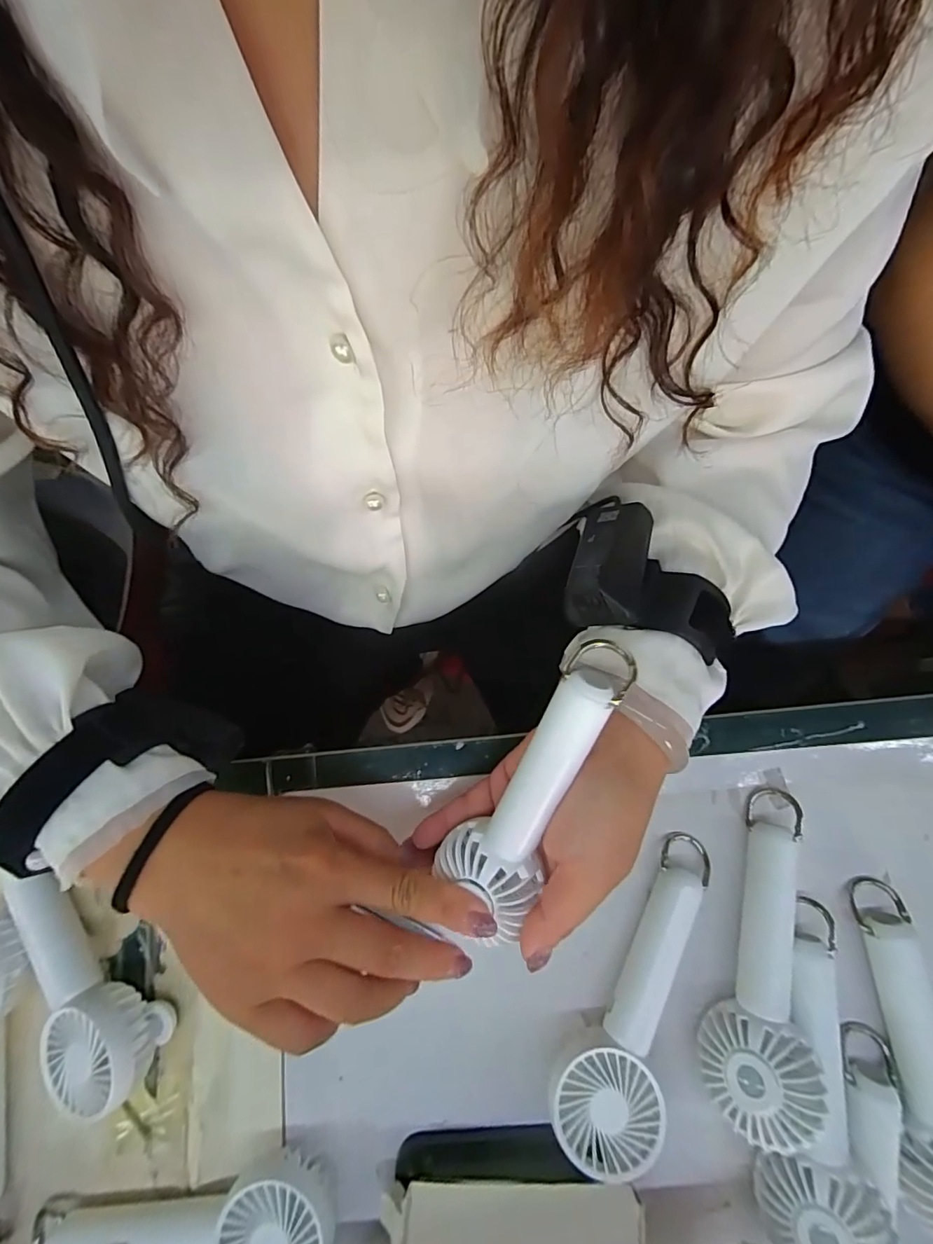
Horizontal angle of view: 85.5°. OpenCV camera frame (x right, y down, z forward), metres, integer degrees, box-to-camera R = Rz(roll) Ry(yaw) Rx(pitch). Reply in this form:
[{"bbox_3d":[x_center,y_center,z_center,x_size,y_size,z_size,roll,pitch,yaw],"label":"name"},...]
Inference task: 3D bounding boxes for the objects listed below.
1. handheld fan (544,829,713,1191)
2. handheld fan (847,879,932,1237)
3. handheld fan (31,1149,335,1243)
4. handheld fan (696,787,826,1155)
[{"bbox_3d":[0.091,0.199,0.279,0.054,0.031,0.161,20,79,5],"label":"handheld fan"},{"bbox_3d":[0.240,0.228,0.270,0.046,0.033,0.155,-2,78,1],"label":"handheld fan"},{"bbox_3d":[-0.147,0.320,0.258,0.160,0.031,0.050,-13,78,-1],"label":"handheld fan"},{"bbox_3d":[0.165,0.178,0.271,0.048,0.041,0.166,17,79,5],"label":"handheld fan"}]

